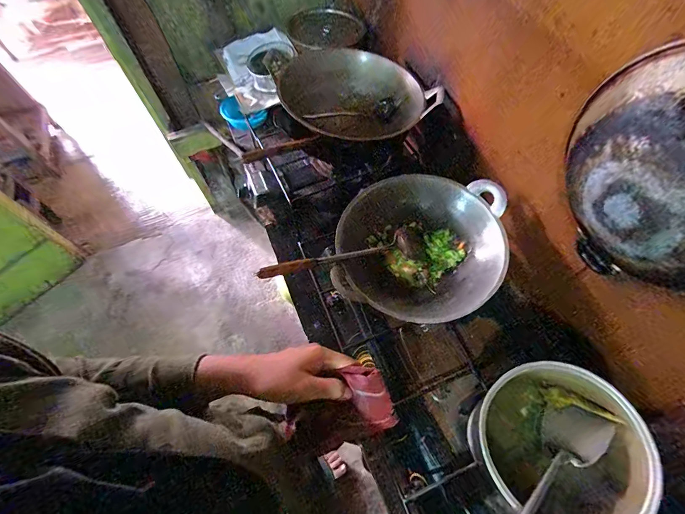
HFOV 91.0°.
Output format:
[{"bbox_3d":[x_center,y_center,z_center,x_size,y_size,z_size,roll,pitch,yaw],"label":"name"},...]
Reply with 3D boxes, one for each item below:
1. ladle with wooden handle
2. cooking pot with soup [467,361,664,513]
[{"bbox_3d":[0.000,-0.001,0.727,0.361,0.032,0.065,-11,62,-22],"label":"ladle with wooden handle"},{"bbox_3d":[0.332,0.311,0.563,0.216,0.187,0.225,-1,63,2],"label":"cooking pot with soup"}]

